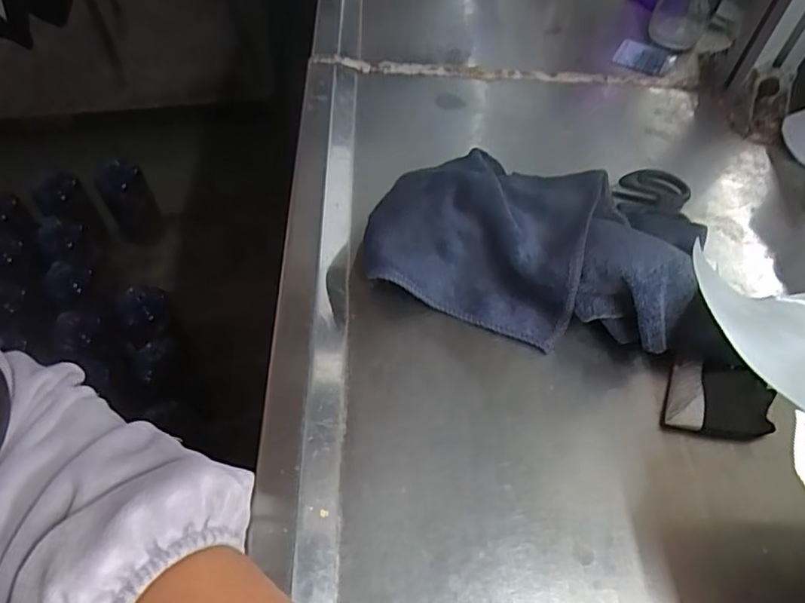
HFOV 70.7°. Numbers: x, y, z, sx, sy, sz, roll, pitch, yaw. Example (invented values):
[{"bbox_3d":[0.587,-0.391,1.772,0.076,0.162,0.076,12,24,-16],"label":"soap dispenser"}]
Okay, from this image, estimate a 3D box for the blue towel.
[{"bbox_3d":[0.086,-0.049,0.373,0.201,0.049,0.140,14,58,15],"label":"blue towel"}]

